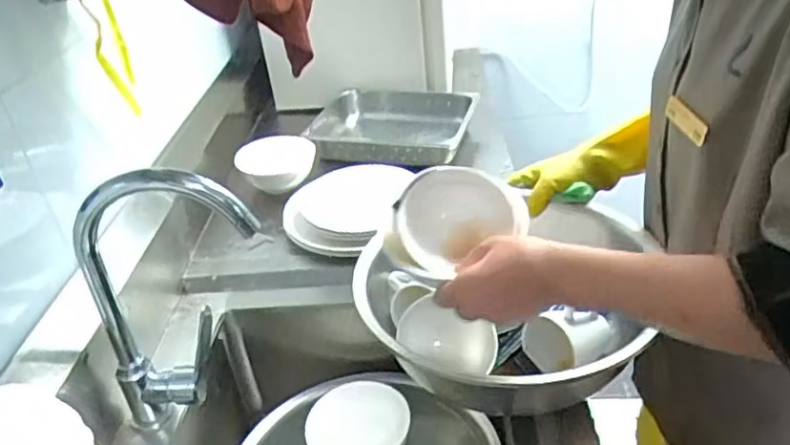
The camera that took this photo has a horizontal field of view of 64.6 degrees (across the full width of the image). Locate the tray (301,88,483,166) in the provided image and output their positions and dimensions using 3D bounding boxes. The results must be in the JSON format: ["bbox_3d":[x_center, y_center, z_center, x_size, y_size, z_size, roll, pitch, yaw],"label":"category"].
[{"bbox_3d":[0.008,-0.202,1.335,0.304,0.088,0.271,2,33,14],"label":"tray"}]

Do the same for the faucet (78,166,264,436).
[{"bbox_3d":[-0.236,0.079,0.699,0.196,0.312,0.083,-11,32,-7],"label":"faucet"}]

